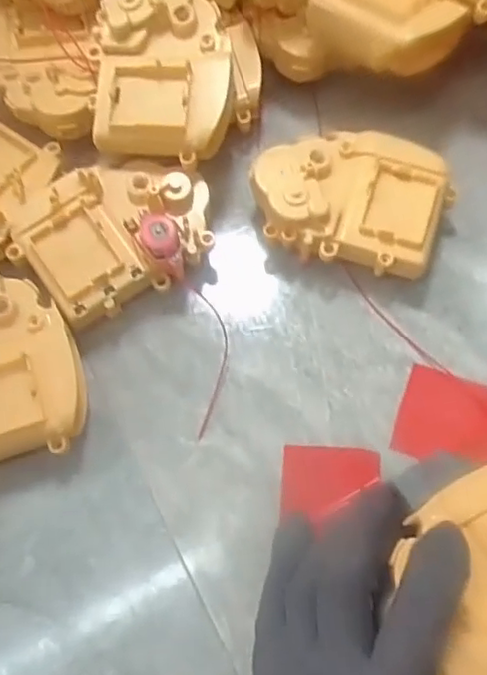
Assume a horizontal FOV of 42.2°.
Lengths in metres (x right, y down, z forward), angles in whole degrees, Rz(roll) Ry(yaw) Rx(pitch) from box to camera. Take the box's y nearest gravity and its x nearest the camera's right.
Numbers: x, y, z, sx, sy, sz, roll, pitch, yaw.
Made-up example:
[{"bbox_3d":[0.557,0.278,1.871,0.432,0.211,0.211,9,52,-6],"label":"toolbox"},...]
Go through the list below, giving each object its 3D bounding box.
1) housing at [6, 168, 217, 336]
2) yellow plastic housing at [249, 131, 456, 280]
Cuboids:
[{"bbox_3d":[-0.065,-0.055,0.326,0.094,0.027,0.068,-36,74,-11],"label":"housing"},{"bbox_3d":[0.056,-0.073,0.339,0.098,0.035,0.075,21,72,8],"label":"yellow plastic housing"}]

